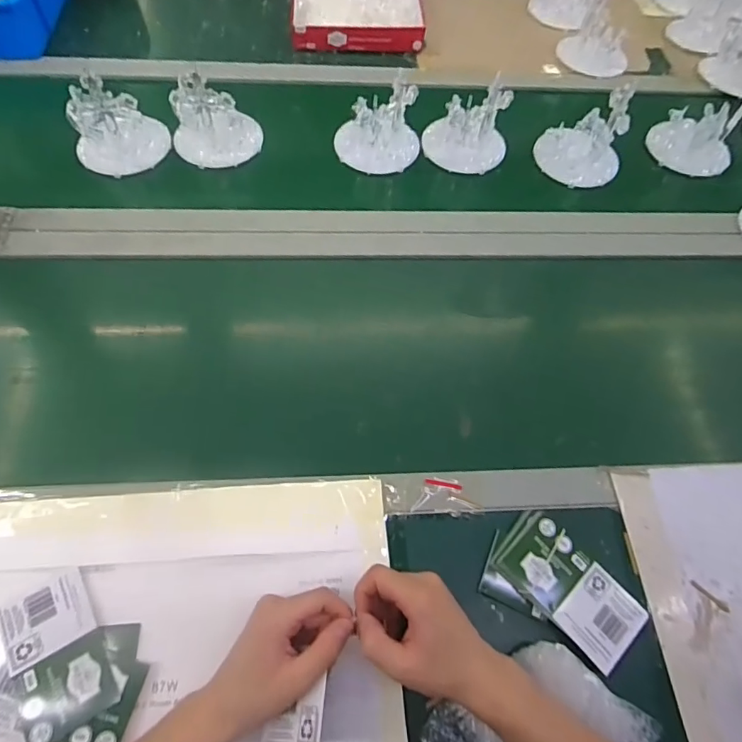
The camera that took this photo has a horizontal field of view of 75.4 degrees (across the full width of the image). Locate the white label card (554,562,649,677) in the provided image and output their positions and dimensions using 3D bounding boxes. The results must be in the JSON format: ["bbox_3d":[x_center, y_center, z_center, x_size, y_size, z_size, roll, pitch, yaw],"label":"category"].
[{"bbox_3d":[0.214,0.226,0.445,0.074,0.005,0.063,-39,70,-21],"label":"white label card"}]

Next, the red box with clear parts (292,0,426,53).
[{"bbox_3d":[-0.025,-0.701,0.911,0.239,0.045,0.260,-2,62,-5],"label":"red box with clear parts"}]

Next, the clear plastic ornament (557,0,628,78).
[{"bbox_3d":[0.417,-0.613,0.856,0.128,0.111,0.098,25,63,10],"label":"clear plastic ornament"}]

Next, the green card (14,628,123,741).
[{"bbox_3d":[-0.253,0.264,0.400,0.069,0.009,0.062,-28,67,-17],"label":"green card"}]

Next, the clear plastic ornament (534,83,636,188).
[{"bbox_3d":[0.328,-0.359,0.723,0.123,0.118,0.104,30,64,12],"label":"clear plastic ornament"}]

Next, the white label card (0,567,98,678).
[{"bbox_3d":[-0.286,0.220,0.425,0.068,0.007,0.059,-28,67,-17],"label":"white label card"}]

